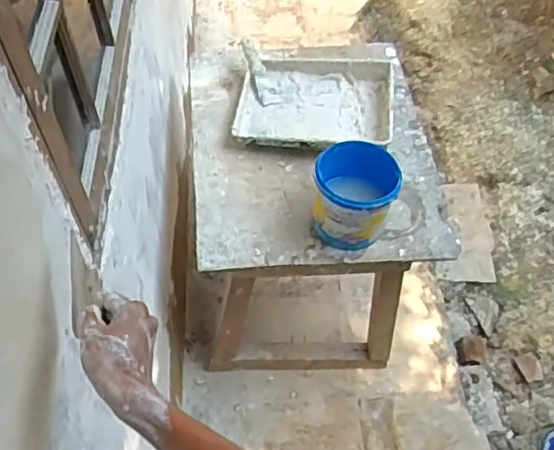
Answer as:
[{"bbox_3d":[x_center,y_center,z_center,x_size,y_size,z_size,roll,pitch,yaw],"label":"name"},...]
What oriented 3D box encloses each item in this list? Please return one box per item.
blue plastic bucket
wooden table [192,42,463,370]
[{"bbox_3d":[0.155,-0.054,1.242,0.162,0.149,0.164,-1,54,1],"label":"blue plastic bucket"},{"bbox_3d":[0.083,-0.055,1.624,0.534,0.510,0.679,-4,54,-2],"label":"wooden table"}]

